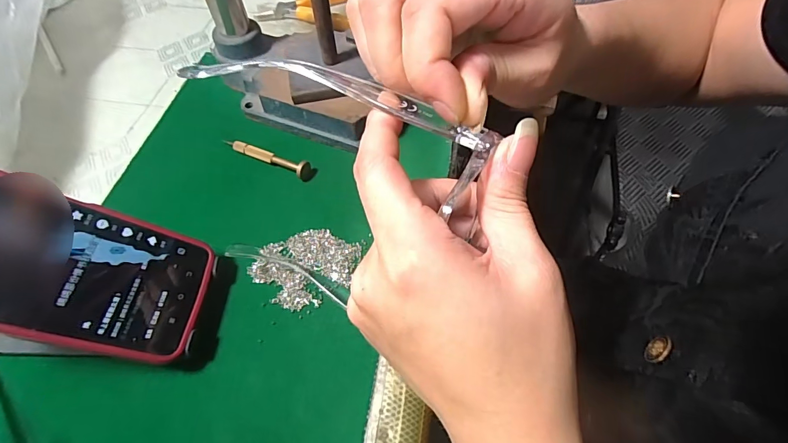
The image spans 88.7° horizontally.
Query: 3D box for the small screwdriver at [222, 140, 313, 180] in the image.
[{"bbox_3d":[-0.110,-0.056,0.344,0.086,0.012,0.013,22,61,13],"label":"small screwdriver"}]

